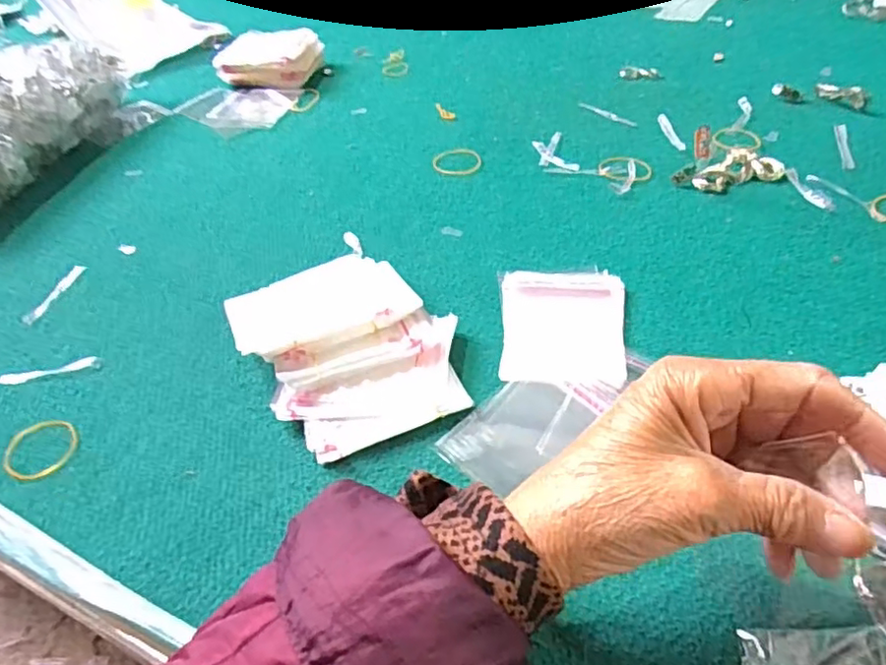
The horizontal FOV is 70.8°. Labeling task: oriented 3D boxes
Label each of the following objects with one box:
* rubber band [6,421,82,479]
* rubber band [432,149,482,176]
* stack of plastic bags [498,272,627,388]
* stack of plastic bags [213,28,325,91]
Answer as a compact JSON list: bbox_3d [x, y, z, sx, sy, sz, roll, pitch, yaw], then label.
[{"bbox_3d":[-0.247,0.071,0.380,0.044,0.006,0.042,-4,46,4],"label":"rubber band"},{"bbox_3d":[0.013,-0.158,0.575,0.044,0.004,0.045,-4,46,4],"label":"rubber band"},{"bbox_3d":[0.078,-0.005,0.410,0.078,0.009,0.098,2,46,10],"label":"stack of plastic bags"},{"bbox_3d":[-0.198,-0.323,0.735,0.105,0.043,0.097,16,50,22],"label":"stack of plastic bags"}]

